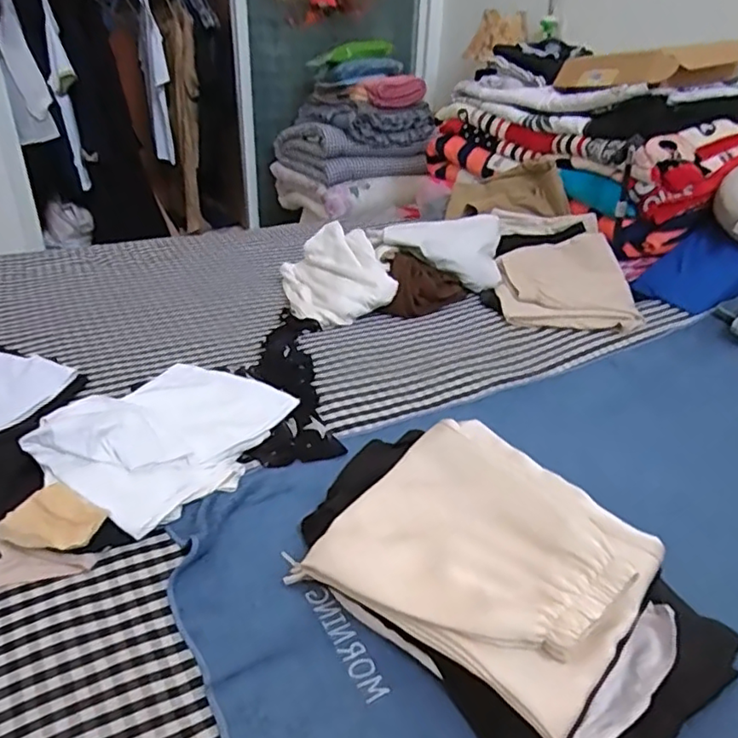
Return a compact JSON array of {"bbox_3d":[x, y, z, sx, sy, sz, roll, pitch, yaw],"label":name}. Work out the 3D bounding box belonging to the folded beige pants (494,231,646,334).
[{"bbox_3d":[0.463,-0.211,1.458,0.302,0.039,0.337,-4,44,4],"label":"folded beige pants"}]

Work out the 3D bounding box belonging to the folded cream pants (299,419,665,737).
[{"bbox_3d":[0.142,0.199,0.712,0.336,0.081,0.293,24,37,31],"label":"folded cream pants"}]

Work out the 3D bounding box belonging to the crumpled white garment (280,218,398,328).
[{"bbox_3d":[-0.078,-0.225,1.438,0.232,0.126,0.312,-7,32,-15],"label":"crumpled white garment"}]

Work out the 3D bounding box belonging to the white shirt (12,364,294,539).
[{"bbox_3d":[-0.297,0.085,0.910,0.247,0.099,0.352,13,32,17],"label":"white shirt"}]

